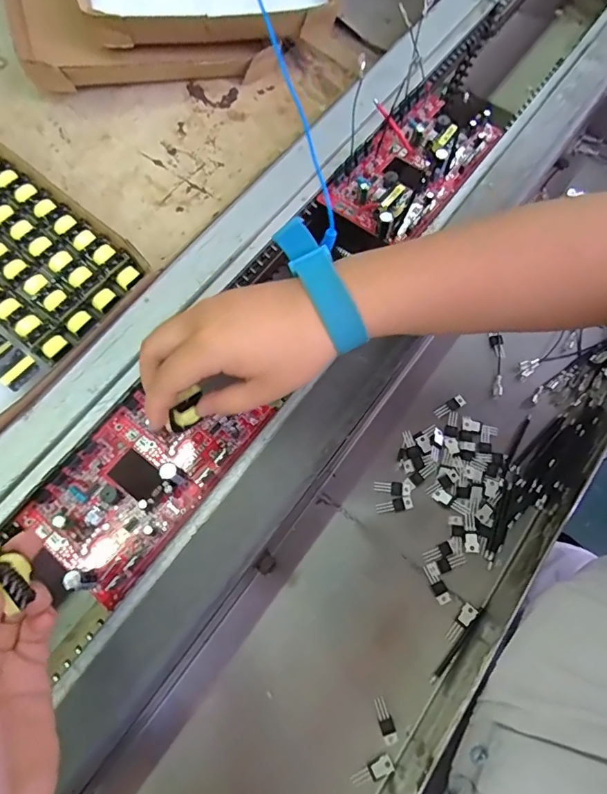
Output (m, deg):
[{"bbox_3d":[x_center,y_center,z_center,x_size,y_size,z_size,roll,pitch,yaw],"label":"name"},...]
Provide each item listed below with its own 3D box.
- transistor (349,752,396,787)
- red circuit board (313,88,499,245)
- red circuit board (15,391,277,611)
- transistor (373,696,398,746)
[{"bbox_3d":[0.045,0.243,0.297,0.028,0.004,0.010,-23,71,-7],"label":"transistor"},{"bbox_3d":[0.100,-0.210,0.400,0.086,0.029,0.166,38,75,14],"label":"red circuit board"},{"bbox_3d":[-0.108,0.049,0.316,0.091,0.015,0.158,36,75,14],"label":"red circuit board"},{"bbox_3d":[0.055,0.218,0.308,0.009,0.004,0.026,-18,70,-5],"label":"transistor"}]

